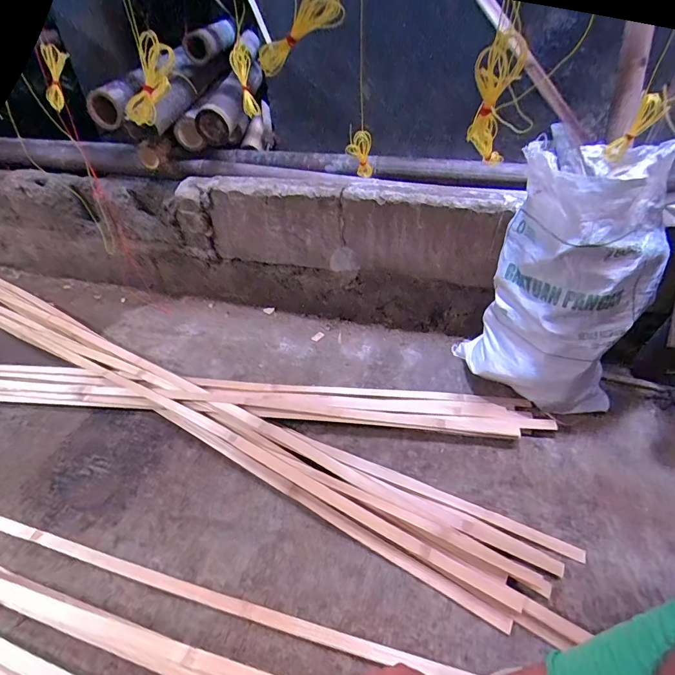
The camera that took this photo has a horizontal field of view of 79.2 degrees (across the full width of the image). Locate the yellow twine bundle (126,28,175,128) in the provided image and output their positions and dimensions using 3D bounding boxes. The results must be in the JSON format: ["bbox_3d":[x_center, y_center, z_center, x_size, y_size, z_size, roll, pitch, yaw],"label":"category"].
[{"bbox_3d":[-0.219,-0.299,0.478,0.033,0.096,0.029,21,29,-20],"label":"yellow twine bundle"}]

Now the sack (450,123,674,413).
[{"bbox_3d":[0.435,-0.094,0.796,0.270,0.505,0.258,-23,45,-22],"label":"sack"}]

